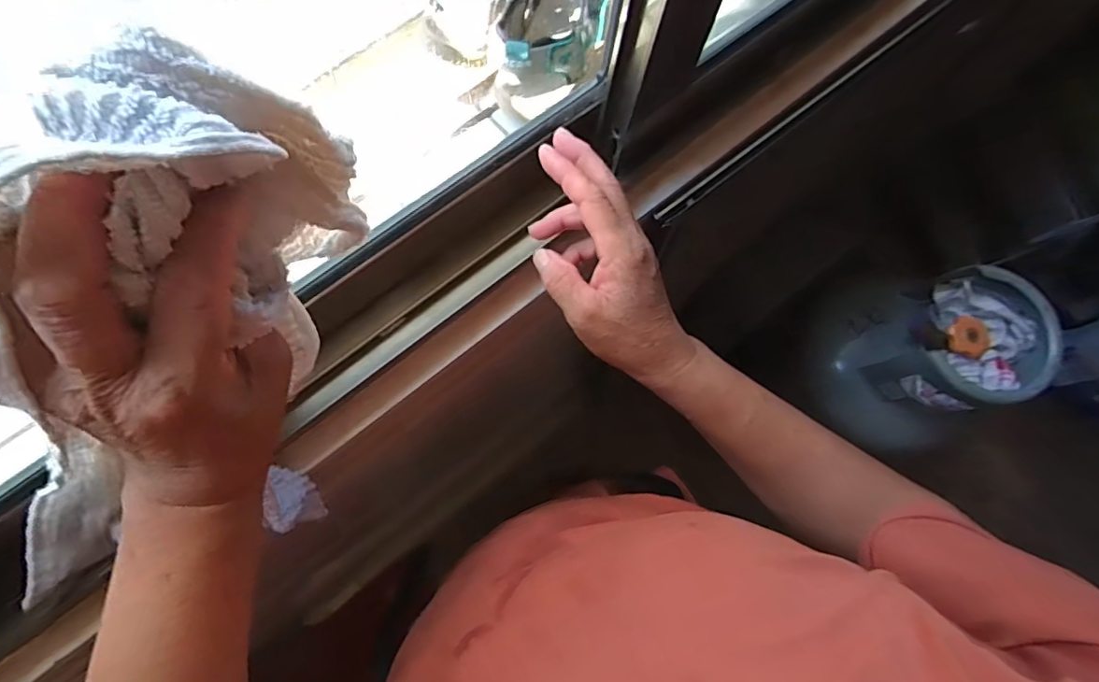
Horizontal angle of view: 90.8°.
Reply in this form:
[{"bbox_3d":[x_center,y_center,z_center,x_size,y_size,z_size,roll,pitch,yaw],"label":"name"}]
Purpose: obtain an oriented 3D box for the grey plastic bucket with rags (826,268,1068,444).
[{"bbox_3d":[0.582,0.028,0.820,0.196,0.217,0.180,-35,80,-9],"label":"grey plastic bucket with rags"}]

